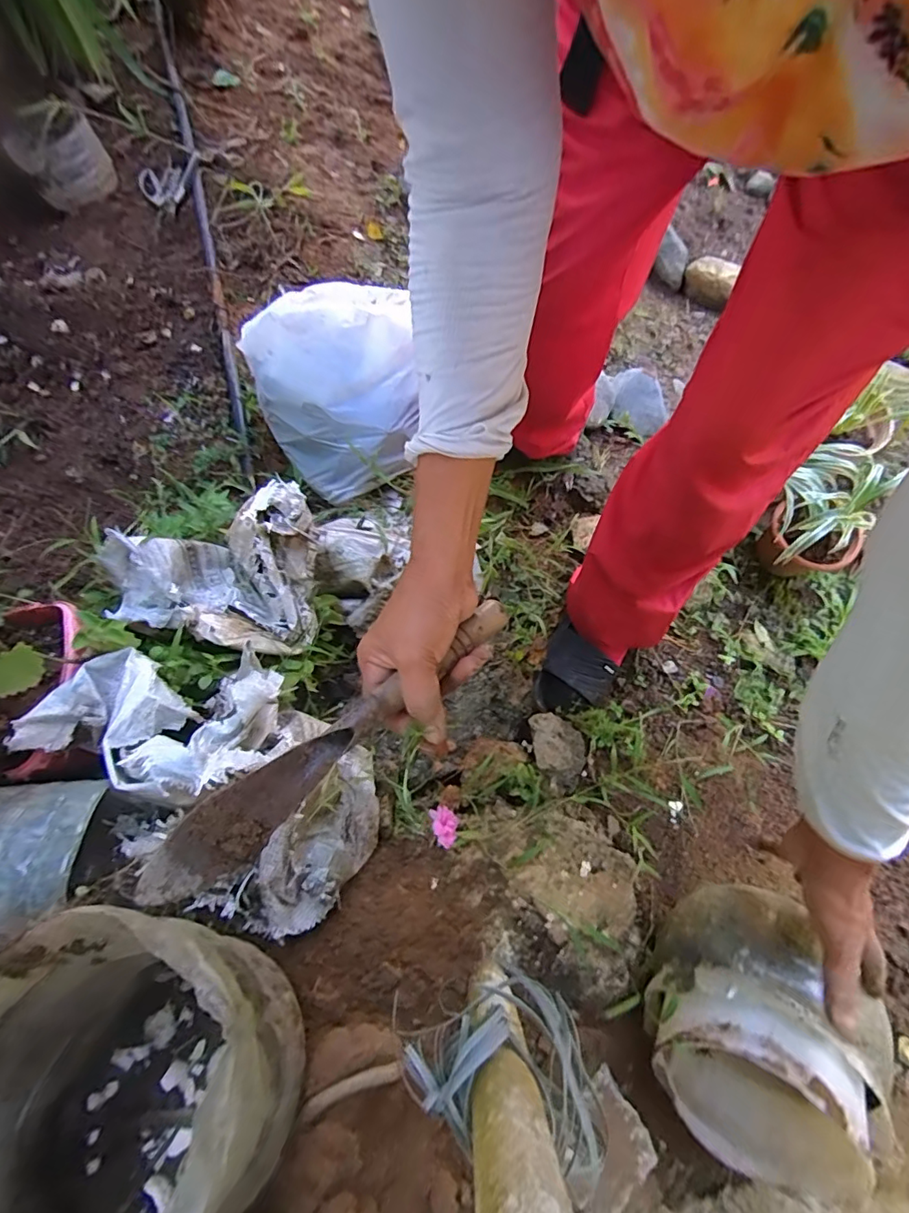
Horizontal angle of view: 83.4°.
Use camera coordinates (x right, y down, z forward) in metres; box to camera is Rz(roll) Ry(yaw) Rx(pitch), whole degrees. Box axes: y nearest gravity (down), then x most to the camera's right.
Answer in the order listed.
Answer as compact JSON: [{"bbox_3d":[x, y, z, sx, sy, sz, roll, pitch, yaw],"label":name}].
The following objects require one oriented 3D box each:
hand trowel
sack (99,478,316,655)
[{"bbox_3d":[-0.066,0.080,0.332,0.275,0.023,0.035,-39,71,-24],"label":"hand trowel"},{"bbox_3d":[-0.311,-0.035,0.656,0.249,0.107,0.194,-3,66,0],"label":"sack"}]

